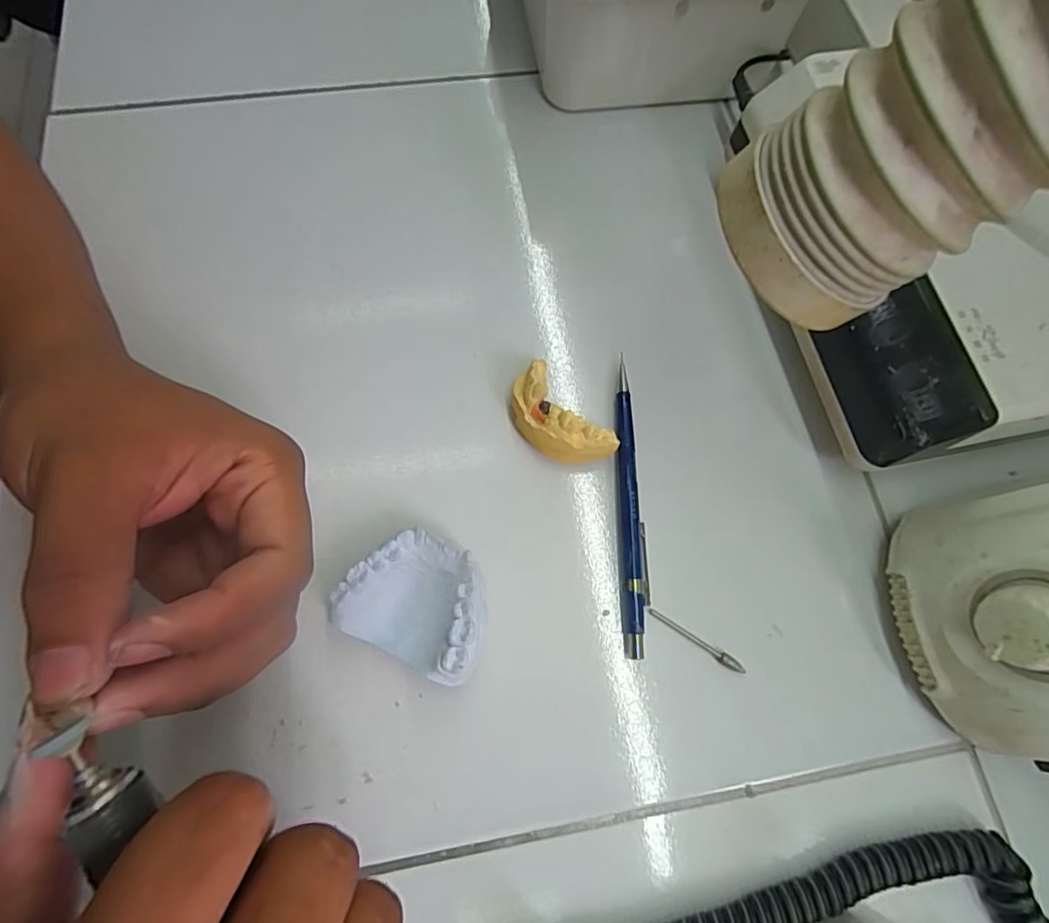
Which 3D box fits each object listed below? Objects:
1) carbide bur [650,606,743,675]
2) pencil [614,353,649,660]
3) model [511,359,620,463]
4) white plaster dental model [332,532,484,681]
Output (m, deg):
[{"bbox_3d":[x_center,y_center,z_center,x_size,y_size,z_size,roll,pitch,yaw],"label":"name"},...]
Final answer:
[{"bbox_3d":[0.074,0.078,0.230,0.045,0.004,0.005,32,74,7],"label":"carbide bur"},{"bbox_3d":[0.049,0.019,0.246,0.012,0.010,0.133,1,72,-2],"label":"pencil"},{"bbox_3d":[0.014,-0.017,0.247,0.026,0.022,0.054,-41,79,-14],"label":"model"},{"bbox_3d":[-0.042,0.058,0.224,0.061,0.022,0.048,25,73,5],"label":"white plaster dental model"}]

